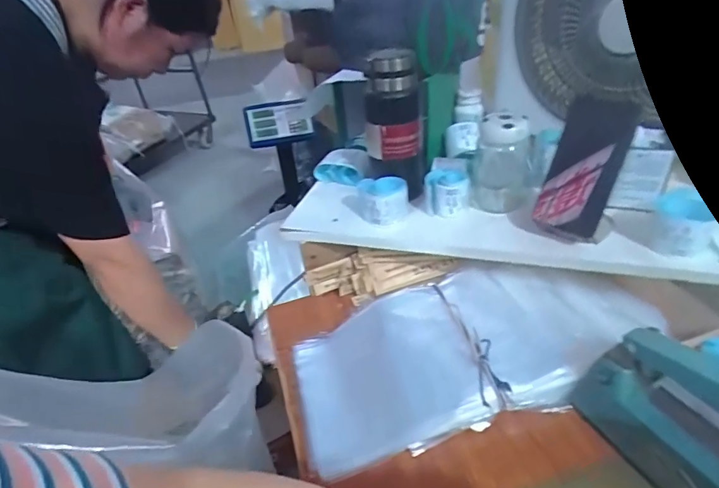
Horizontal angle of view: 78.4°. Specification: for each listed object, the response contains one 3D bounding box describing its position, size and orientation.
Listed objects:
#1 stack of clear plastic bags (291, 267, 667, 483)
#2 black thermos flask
[{"bbox_3d":[0.141,0.125,0.559,0.455,0.057,0.203,-18,44,-1],"label":"stack of clear plastic bags"},{"bbox_3d":[0.049,-0.168,0.640,0.084,0.197,0.074,-2,36,6],"label":"black thermos flask"}]

